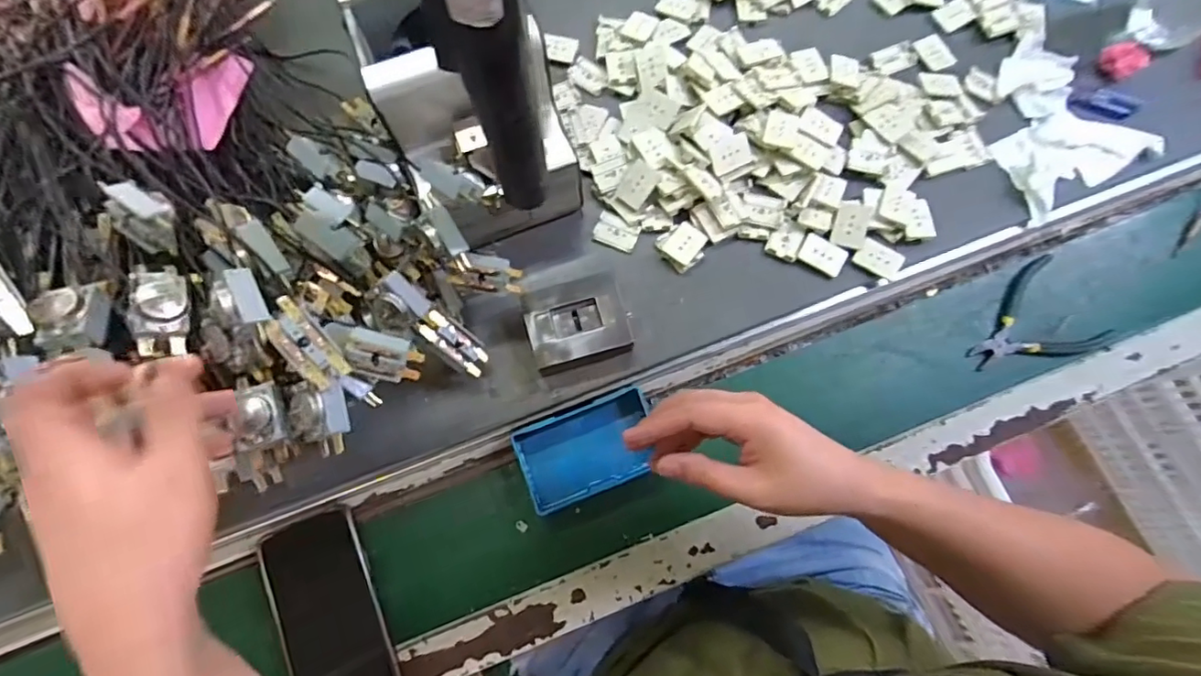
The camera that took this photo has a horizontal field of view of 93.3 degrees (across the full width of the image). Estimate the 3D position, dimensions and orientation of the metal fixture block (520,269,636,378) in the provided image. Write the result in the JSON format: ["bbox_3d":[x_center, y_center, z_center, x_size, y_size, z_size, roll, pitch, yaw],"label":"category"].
[{"bbox_3d":[-0.020,-0.014,0.470,0.080,0.025,0.068,-15,76,-4],"label":"metal fixture block"}]

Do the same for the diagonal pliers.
[{"bbox_3d":[0.389,-0.008,0.512,0.121,0.011,0.092,-31,78,-8],"label":"diagonal pliers"}]

